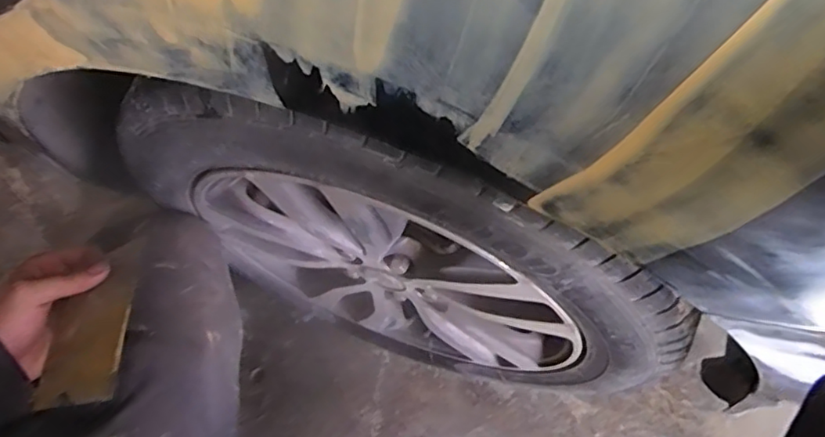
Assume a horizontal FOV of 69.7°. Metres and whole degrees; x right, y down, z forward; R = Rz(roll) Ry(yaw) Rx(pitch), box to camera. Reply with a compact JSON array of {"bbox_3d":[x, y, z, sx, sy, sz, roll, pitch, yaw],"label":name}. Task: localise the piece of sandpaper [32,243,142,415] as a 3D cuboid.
[{"bbox_3d":[-0.272,0.087,0.507,0.068,0.006,0.137,-9,62,10],"label":"piece of sandpaper"}]

